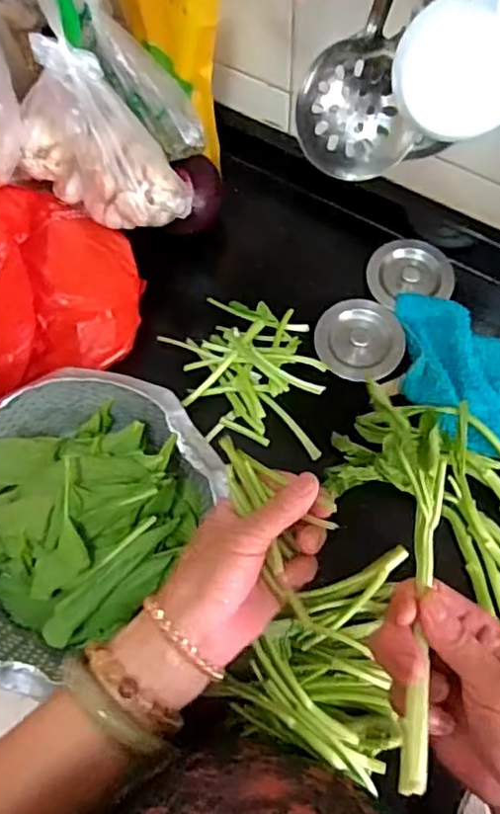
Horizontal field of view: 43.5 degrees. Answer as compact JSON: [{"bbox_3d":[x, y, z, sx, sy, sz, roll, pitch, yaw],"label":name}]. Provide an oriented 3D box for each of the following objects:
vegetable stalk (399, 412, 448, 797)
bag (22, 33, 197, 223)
[{"bbox_3d":[0.090,0.104,0.335,0.024,0.043,0.193,5,82,4],"label":"vegetable stalk"},{"bbox_3d":[-0.117,-0.213,0.504,0.131,0.124,0.060,21,72,9],"label":"bag"}]

